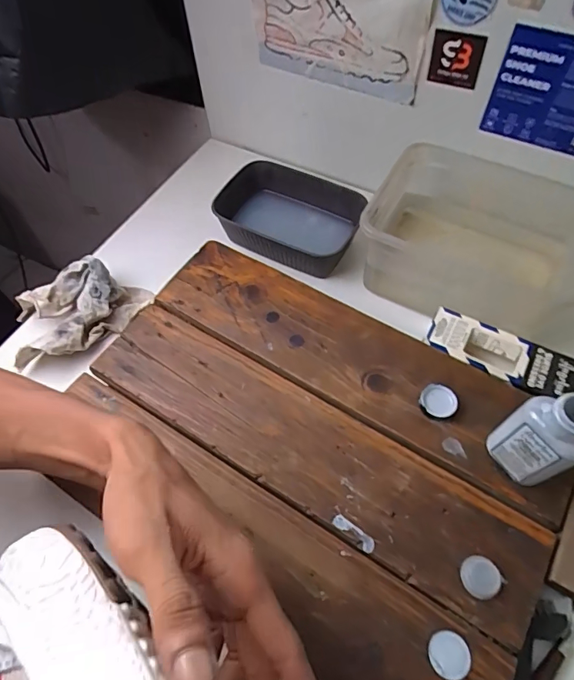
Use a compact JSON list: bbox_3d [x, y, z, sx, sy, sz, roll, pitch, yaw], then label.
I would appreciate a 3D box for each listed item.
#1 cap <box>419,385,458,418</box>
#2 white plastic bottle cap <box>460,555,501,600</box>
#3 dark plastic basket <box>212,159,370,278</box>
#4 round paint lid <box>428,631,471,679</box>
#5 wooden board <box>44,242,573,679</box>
[{"bbox_3d":[0.132,0.054,0.397,0.030,0.013,0.028,-1,59,2],"label":"cap"},{"bbox_3d":[0.141,0.173,0.333,0.028,0.005,0.027,-1,59,2],"label":"white plastic bottle cap"},{"bbox_3d":[0.005,-0.151,0.555,0.166,0.051,0.125,16,61,11],"label":"dark plastic basket"},{"bbox_3d":[0.110,0.214,0.309,0.027,0.004,0.027,-1,59,2],"label":"round paint lid"},{"bbox_3d":[0.012,0.095,0.401,0.405,0.035,0.275,30,65,19],"label":"wooden board"}]

